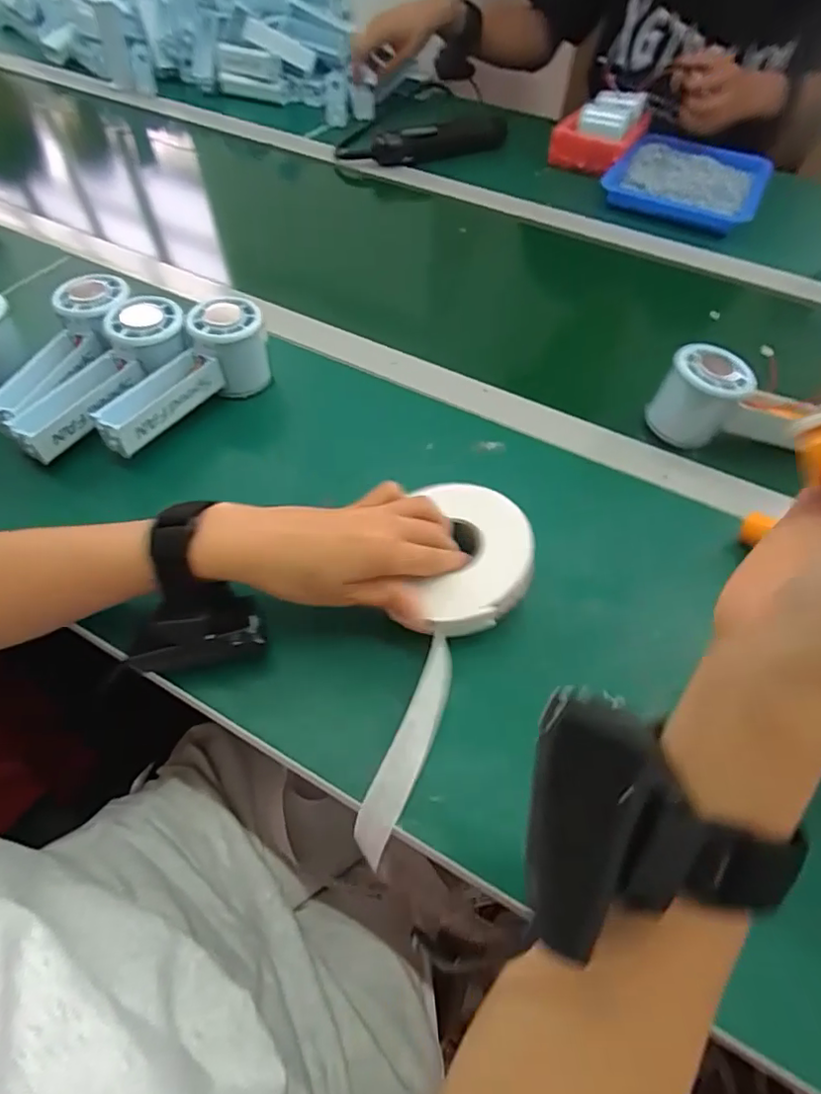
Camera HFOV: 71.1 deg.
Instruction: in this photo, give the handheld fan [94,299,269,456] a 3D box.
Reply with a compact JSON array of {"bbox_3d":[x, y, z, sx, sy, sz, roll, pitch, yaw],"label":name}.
[{"bbox_3d":[-0.173,-0.128,0.438,0.043,0.072,0.142,36,59,22],"label":"handheld fan"}]

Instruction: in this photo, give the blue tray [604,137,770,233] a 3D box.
[{"bbox_3d":[0.355,-0.465,0.734,0.173,0.031,0.215,26,56,16],"label":"blue tray"}]

